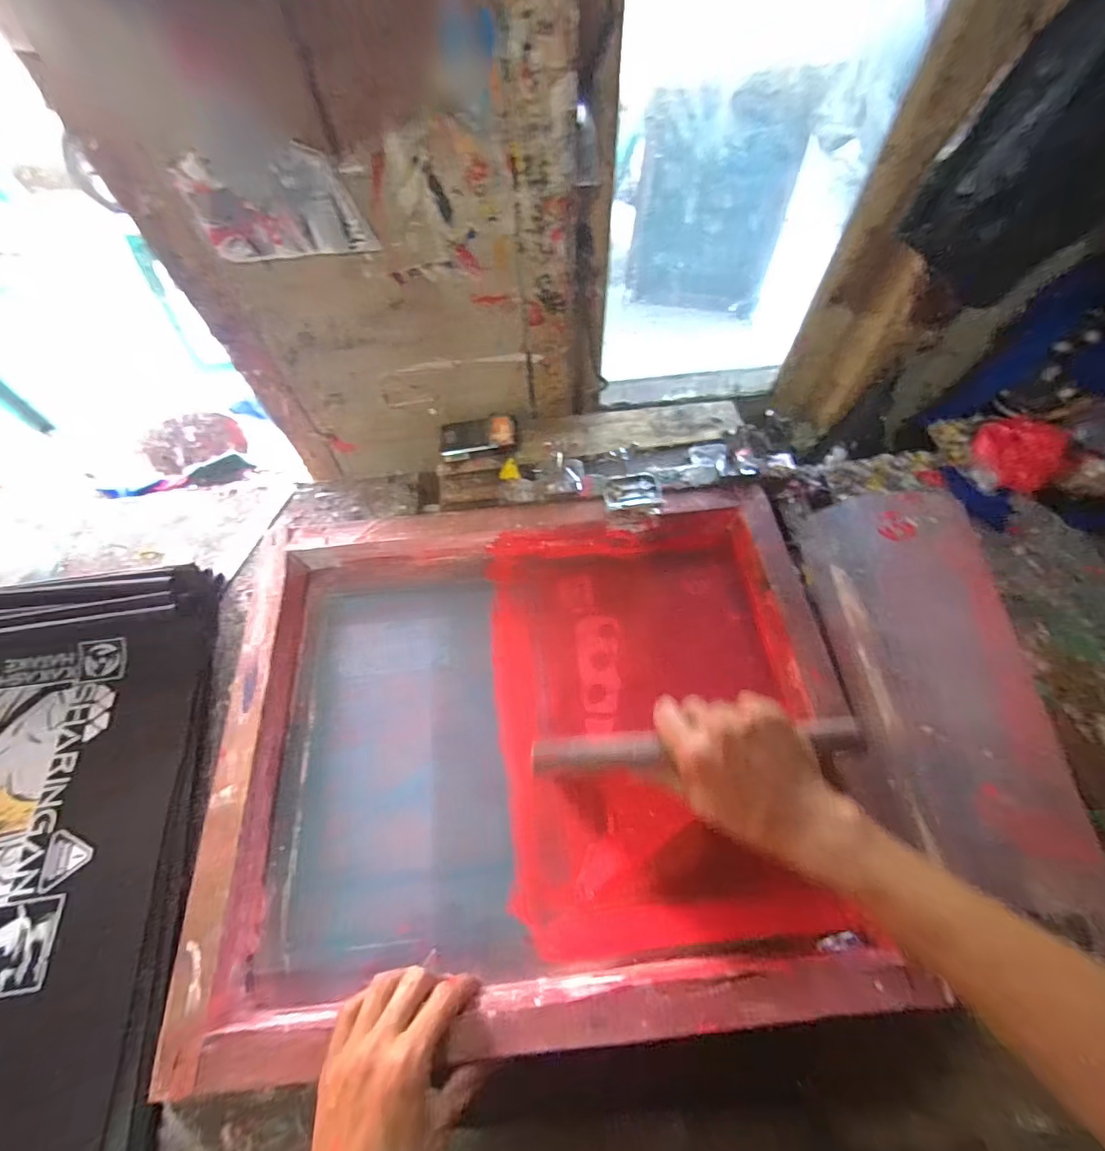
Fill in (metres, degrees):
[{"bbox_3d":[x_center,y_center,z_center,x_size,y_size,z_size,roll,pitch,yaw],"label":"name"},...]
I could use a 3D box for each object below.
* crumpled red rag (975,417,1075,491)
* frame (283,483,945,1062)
[{"bbox_3d":[0.554,-0.148,0.588,0.092,0.041,0.096,-33,65,-15],"label":"crumpled red rag"},{"bbox_3d":[-0.001,0.133,0.466,0.510,0.051,0.454,-6,62,-1],"label":"frame"}]

